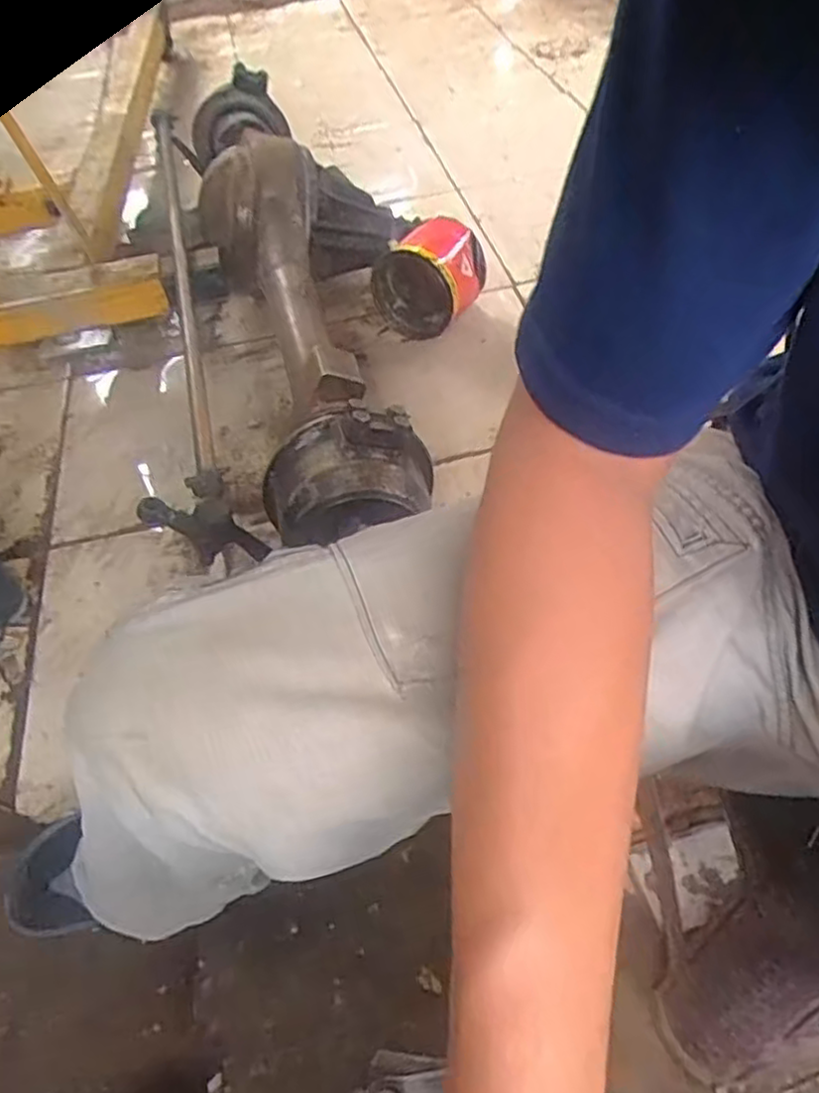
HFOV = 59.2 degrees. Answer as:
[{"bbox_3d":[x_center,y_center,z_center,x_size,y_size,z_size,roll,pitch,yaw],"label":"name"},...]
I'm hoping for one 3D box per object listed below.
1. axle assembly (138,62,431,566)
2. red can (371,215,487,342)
[{"bbox_3d":[-0.178,-0.339,1.062,0.374,0.299,0.925,-10,50,-4],"label":"axle assembly"},{"bbox_3d":[0.039,-0.447,1.230,0.153,0.156,0.158,24,56,23],"label":"red can"}]

